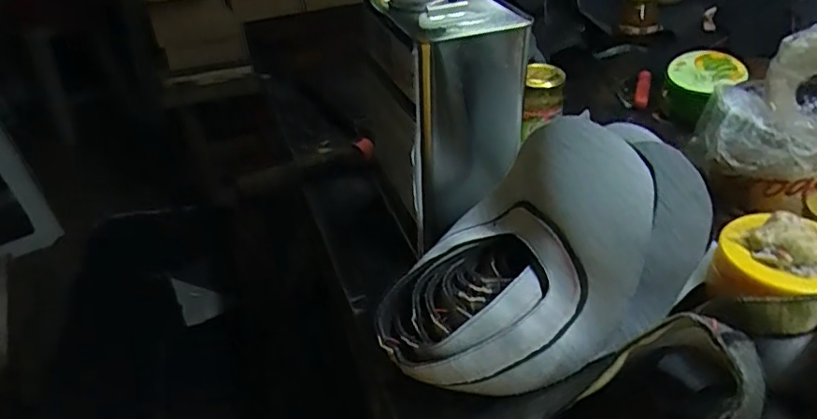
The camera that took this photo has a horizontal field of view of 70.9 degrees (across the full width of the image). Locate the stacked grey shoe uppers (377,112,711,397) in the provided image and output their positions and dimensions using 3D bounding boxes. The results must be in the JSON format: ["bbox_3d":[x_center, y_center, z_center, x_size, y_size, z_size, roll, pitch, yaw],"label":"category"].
[{"bbox_3d":[0.087,0.019,0.424,0.227,0.143,0.149,-7,36,-6],"label":"stacked grey shoe uppers"}]

